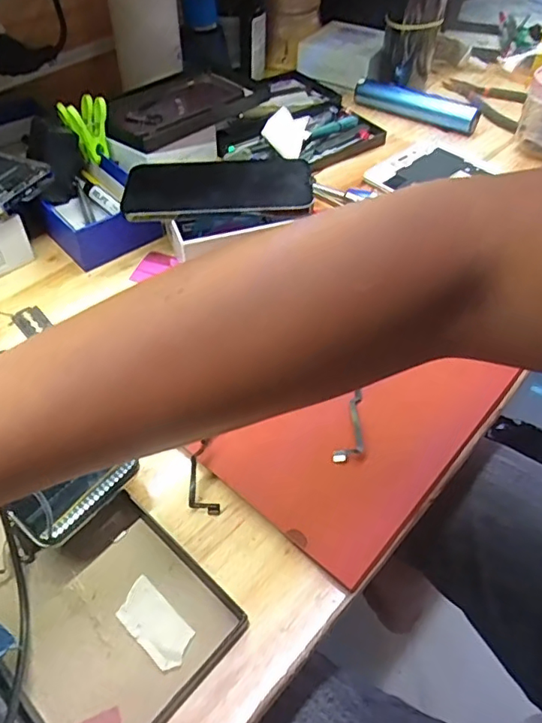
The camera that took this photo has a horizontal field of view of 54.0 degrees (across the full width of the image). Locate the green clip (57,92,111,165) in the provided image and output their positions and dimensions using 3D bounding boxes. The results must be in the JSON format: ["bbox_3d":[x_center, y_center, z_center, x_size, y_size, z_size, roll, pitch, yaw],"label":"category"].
[{"bbox_3d":[-0.172,-0.217,0.499,0.036,0.055,0.030,33,55,23],"label":"green clip"}]

